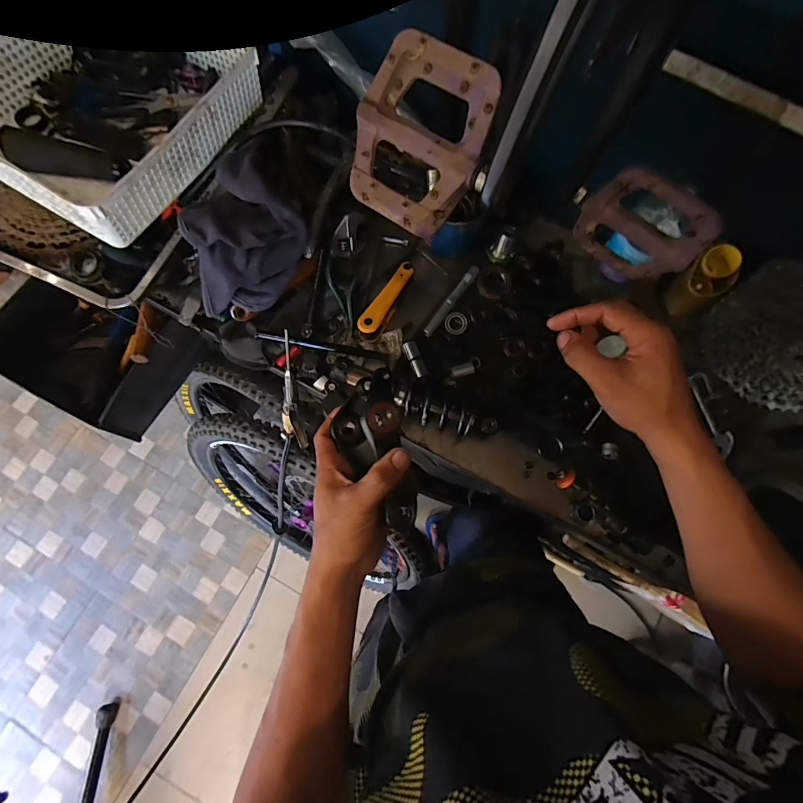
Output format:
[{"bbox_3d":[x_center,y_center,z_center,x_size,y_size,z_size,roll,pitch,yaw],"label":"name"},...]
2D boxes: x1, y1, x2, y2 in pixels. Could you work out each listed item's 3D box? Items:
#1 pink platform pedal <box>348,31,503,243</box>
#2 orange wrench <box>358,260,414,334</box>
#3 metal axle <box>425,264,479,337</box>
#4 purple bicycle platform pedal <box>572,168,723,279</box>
[{"bbox_3d":[0.012,-0.182,0.283,0.093,0.013,0.109,34,118,13],"label":"pink platform pedal"},{"bbox_3d":[-0.019,-0.147,0.580,0.026,0.038,0.128,33,77,8],"label":"orange wrench"},{"bbox_3d":[0.075,-0.153,0.599,0.013,0.013,0.131,36,77,7],"label":"metal axle"},{"bbox_3d":[0.200,-0.149,0.343,0.108,0.099,0.017,36,78,8],"label":"purple bicycle platform pedal"}]

